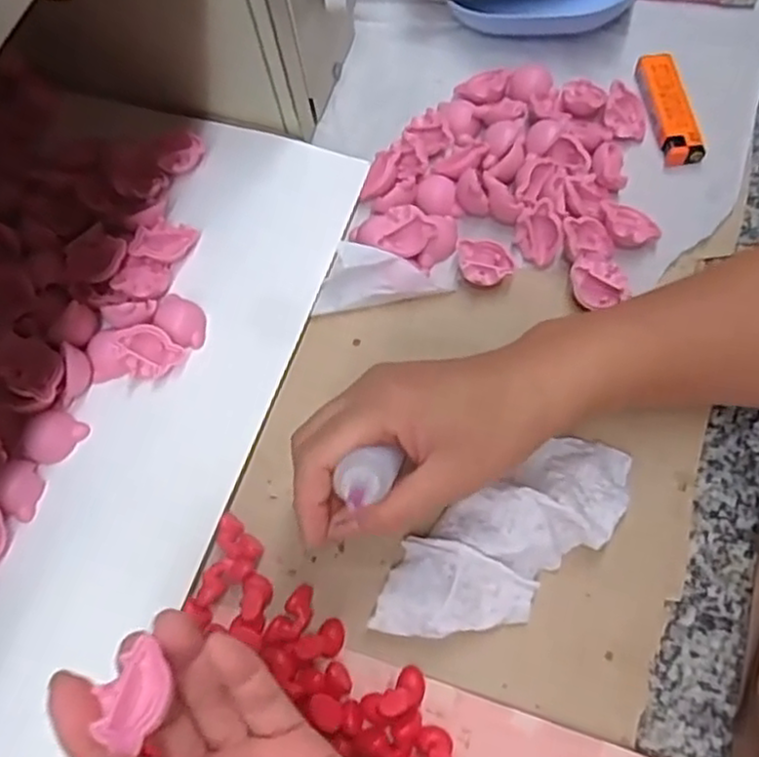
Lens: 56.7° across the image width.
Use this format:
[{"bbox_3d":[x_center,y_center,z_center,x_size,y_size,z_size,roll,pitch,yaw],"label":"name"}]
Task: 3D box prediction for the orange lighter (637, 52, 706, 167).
[{"bbox_3d":[0.183,-0.171,0.442,0.022,0.008,0.080,-8,66,1],"label":"orange lighter"}]

